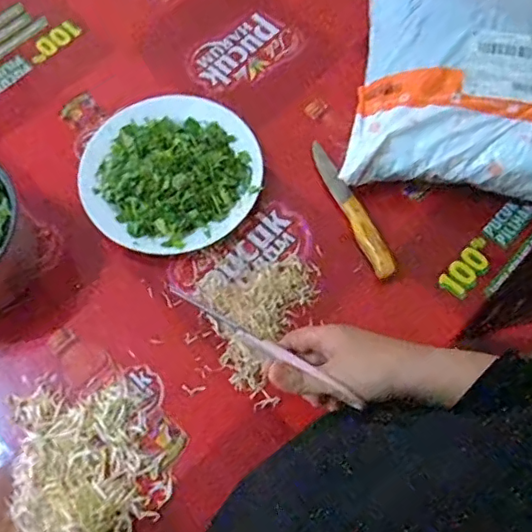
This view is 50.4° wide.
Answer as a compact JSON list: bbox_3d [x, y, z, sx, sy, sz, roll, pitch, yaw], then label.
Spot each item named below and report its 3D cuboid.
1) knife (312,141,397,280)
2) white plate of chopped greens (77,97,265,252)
[{"bbox_3d":[0.102,-0.073,0.686,0.023,0.021,0.195,-22,68,-9],"label":"knife"},{"bbox_3d":[-0.117,-0.119,0.691,0.211,0.055,0.207,0,66,1],"label":"white plate of chopped greens"}]

